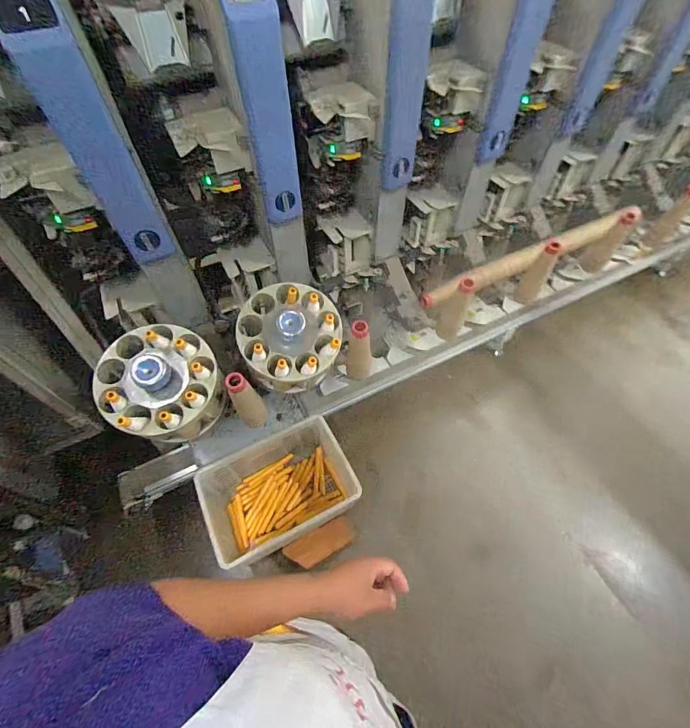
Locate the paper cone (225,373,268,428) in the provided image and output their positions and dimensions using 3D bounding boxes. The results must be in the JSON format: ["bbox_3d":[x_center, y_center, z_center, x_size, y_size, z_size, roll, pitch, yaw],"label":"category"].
[{"bbox_3d":[-0.225,0.088,0.846,0.059,0.179,0.049,-22,58,-14],"label":"paper cone"}]

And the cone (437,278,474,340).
[{"bbox_3d":[0.313,-0.153,1.043,0.080,0.223,0.057,16,57,11],"label":"cone"}]

